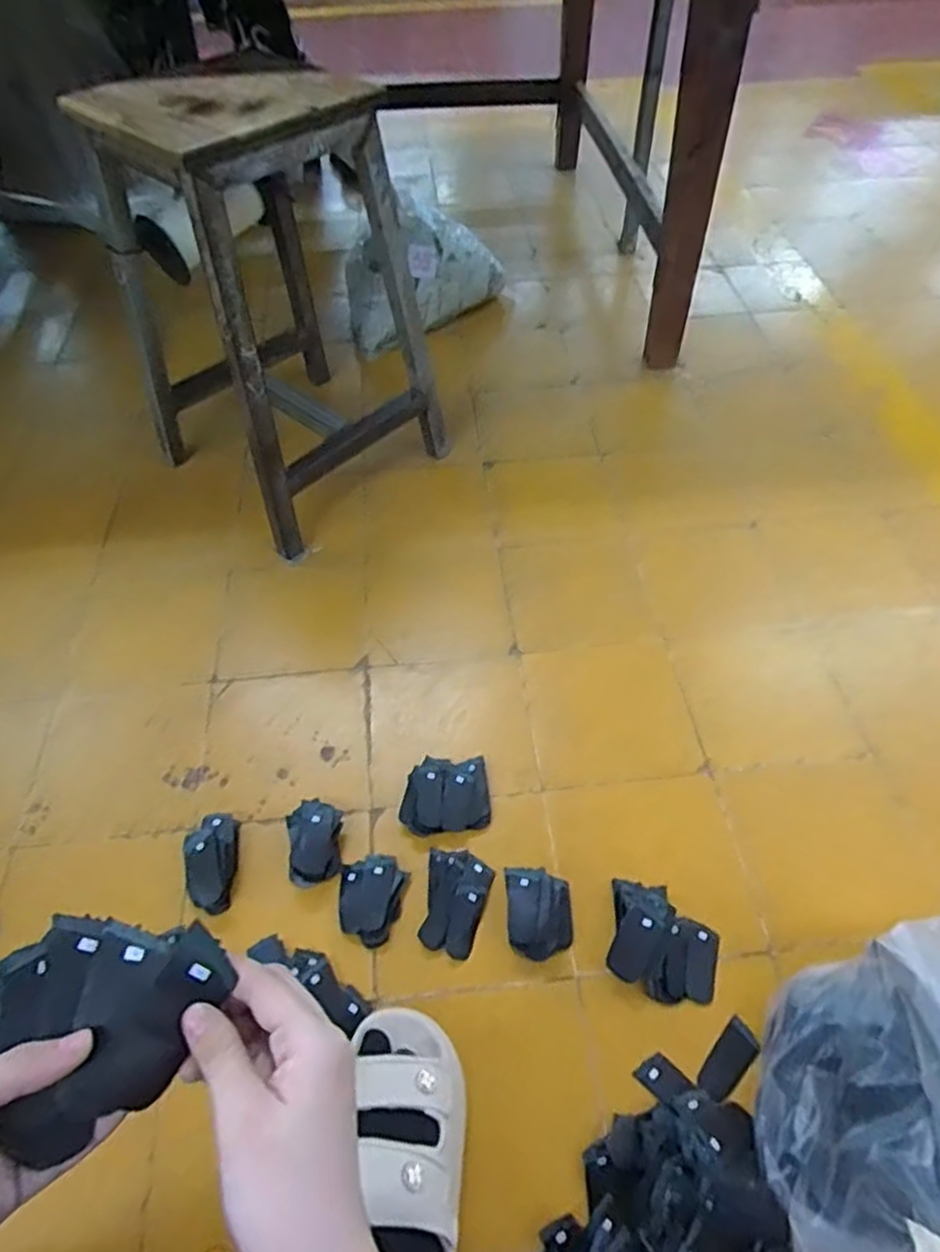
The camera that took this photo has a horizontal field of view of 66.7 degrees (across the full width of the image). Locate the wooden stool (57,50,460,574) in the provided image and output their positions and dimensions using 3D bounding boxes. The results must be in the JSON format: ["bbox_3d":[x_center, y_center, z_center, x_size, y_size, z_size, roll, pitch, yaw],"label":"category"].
[{"bbox_3d":[-0.274,-0.432,0.996,0.341,0.535,0.305,-39,61,-24],"label":"wooden stool"}]

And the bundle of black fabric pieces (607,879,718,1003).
[{"bbox_3d":[0.198,0.320,0.727,0.108,0.030,0.105,10,54,10],"label":"bundle of black fabric pieces"}]

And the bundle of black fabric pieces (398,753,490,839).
[{"bbox_3d":[-0.029,0.197,0.833,0.098,0.028,0.088,-6,53,-2],"label":"bundle of black fabric pieces"}]

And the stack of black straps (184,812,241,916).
[{"bbox_3d":[-0.283,0.259,0.784,0.056,0.027,0.106,-10,53,-5],"label":"stack of black straps"}]

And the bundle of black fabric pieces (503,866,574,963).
[{"bbox_3d":[0.073,0.296,0.746,0.068,0.035,0.093,-3,53,1],"label":"bundle of black fabric pieces"}]

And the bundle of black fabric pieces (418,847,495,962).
[{"bbox_3d":[-0.013,0.287,0.743,0.065,0.013,0.103,4,54,6],"label":"bundle of black fabric pieces"}]

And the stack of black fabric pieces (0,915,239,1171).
[{"bbox_3d":[-0.163,0.177,0.326,0.101,0.025,0.083,-10,67,-16],"label":"stack of black fabric pieces"}]

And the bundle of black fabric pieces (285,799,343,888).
[{"bbox_3d":[-0.170,0.238,0.790,0.059,0.028,0.088,-12,53,-6],"label":"bundle of black fabric pieces"}]

